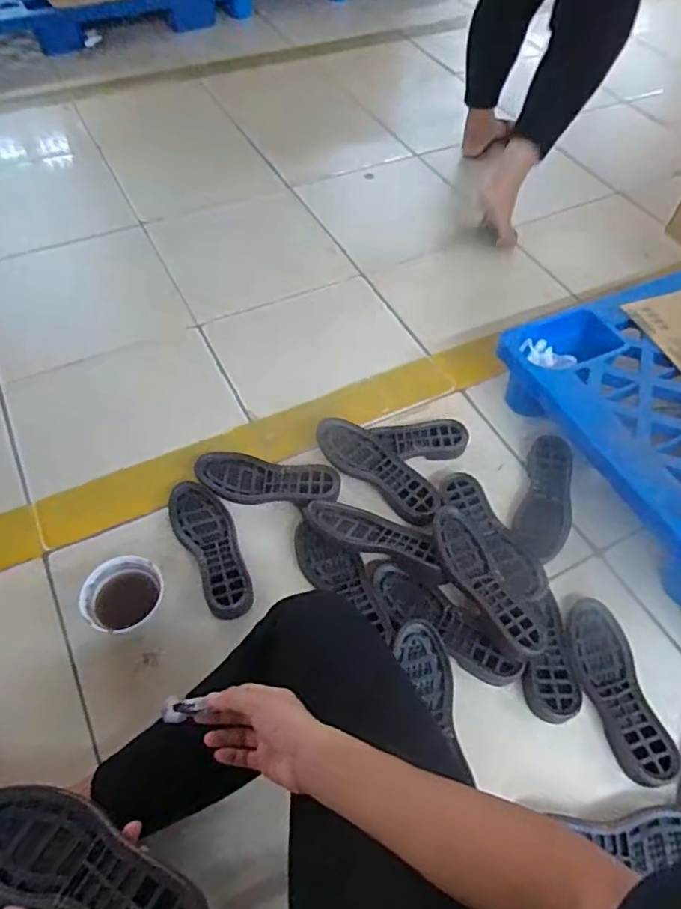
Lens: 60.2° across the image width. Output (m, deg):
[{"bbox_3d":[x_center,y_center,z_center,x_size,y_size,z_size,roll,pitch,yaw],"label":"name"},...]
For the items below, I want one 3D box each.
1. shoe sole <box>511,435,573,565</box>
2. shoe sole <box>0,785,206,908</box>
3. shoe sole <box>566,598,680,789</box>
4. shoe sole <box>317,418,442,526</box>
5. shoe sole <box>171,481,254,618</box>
[{"bbox_3d":[0.361,0.074,1.020,0.093,0.032,0.261,18,56,10],"label":"shoe sole"},{"bbox_3d":[-0.226,0.364,0.510,0.244,0.032,0.085,11,57,24],"label":"shoe sole"},{"bbox_3d":[0.393,0.328,0.839,0.097,0.022,0.252,-4,55,-5],"label":"shoe sole"},{"bbox_3d":[0.069,0.021,1.025,0.249,0.039,0.095,32,60,19],"label":"shoe sole"},{"bbox_3d":[-0.210,0.145,0.947,0.082,0.023,0.254,-21,58,-16],"label":"shoe sole"}]

